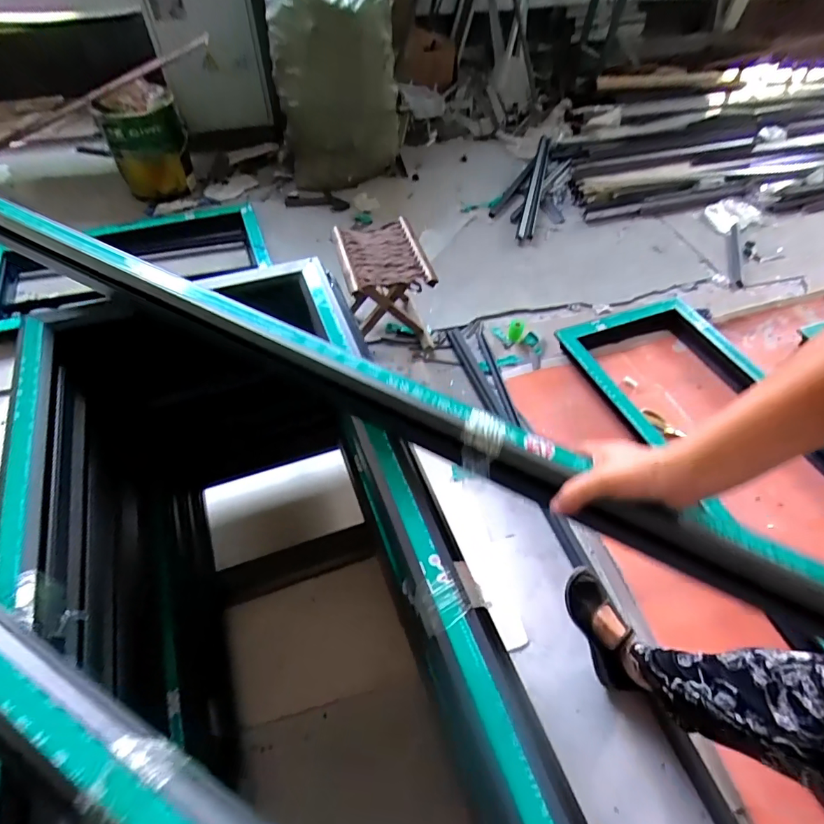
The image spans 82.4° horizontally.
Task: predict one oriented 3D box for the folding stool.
[{"bbox_3d":[-0.083,-0.372,1.445,0.246,0.279,0.306,-11,54,-11],"label":"folding stool"}]

